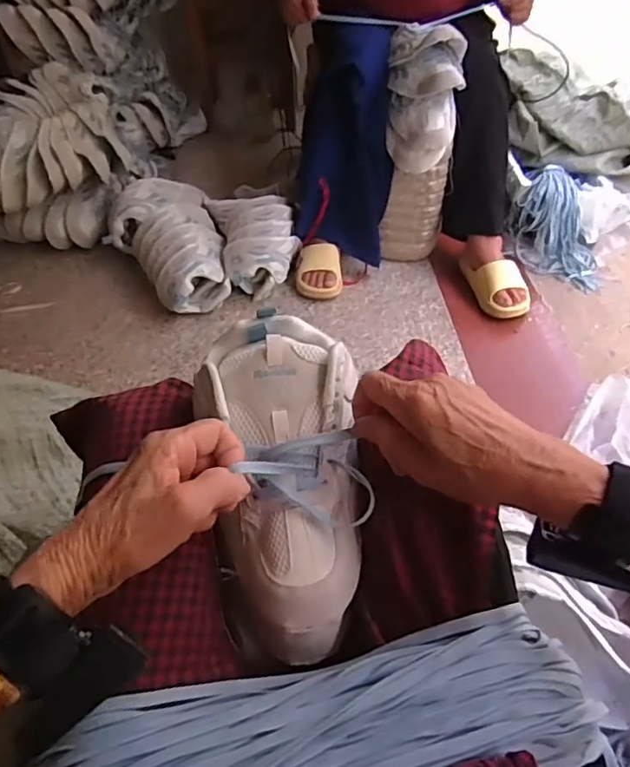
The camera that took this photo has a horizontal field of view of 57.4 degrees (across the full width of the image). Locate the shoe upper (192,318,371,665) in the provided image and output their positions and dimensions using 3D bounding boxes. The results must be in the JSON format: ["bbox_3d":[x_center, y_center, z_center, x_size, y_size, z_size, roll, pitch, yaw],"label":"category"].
[{"bbox_3d":[-0.023,0.073,0.429,0.117,0.072,0.253,-4,79,-2],"label":"shoe upper"}]

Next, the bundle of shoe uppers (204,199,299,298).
[{"bbox_3d":[-0.145,-0.361,1.364,0.175,0.156,0.326,-12,47,-10],"label":"bundle of shoe uppers"}]

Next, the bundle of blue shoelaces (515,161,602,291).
[{"bbox_3d":[0.591,-0.363,1.371,0.232,0.233,0.112,21,50,21],"label":"bundle of blue shoelaces"}]

